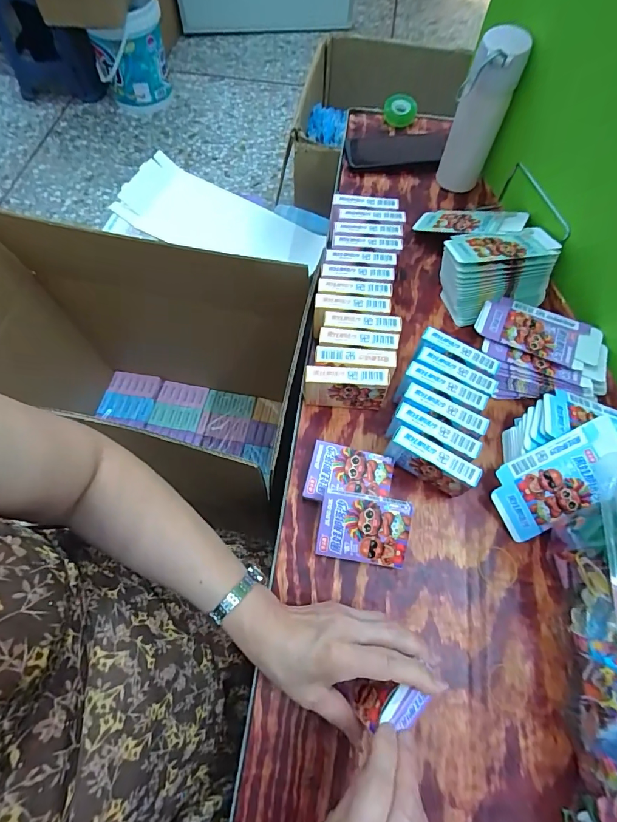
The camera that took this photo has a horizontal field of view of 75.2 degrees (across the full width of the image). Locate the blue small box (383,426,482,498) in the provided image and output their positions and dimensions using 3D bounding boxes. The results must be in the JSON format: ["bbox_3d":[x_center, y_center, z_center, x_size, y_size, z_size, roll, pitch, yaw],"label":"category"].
[{"bbox_3d":[0.130,0.059,0.439,0.092,0.068,0.022,30,68,12],"label":"blue small box"}]

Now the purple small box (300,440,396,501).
[{"bbox_3d":[0.044,0.077,0.452,0.090,0.027,0.064,13,66,4],"label":"purple small box"}]

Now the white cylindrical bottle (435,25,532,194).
[{"bbox_3d":[0.246,-0.424,0.581,0.064,0.195,0.064,1,65,-1],"label":"white cylindrical bottle"}]

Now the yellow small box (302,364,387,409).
[{"bbox_3d":[0.043,-0.026,0.474,0.092,0.070,0.023,3,65,0],"label":"yellow small box"}]

